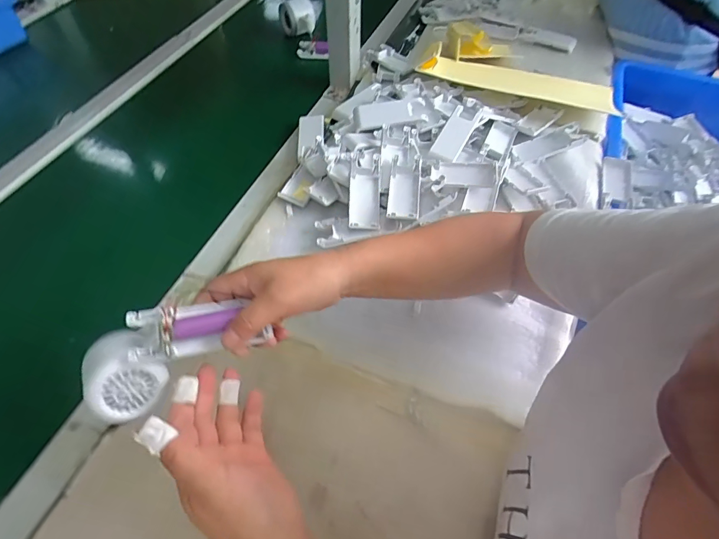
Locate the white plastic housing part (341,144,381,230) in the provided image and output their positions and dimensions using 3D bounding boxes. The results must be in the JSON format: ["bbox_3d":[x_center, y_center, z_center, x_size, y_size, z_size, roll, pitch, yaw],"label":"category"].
[{"bbox_3d":[0.005,-0.112,0.529,0.049,0.034,0.133,3,59,-2],"label":"white plastic housing part"}]

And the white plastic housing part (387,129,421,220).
[{"bbox_3d":[0.061,-0.126,0.527,0.039,0.017,0.155,7,58,1],"label":"white plastic housing part"}]

